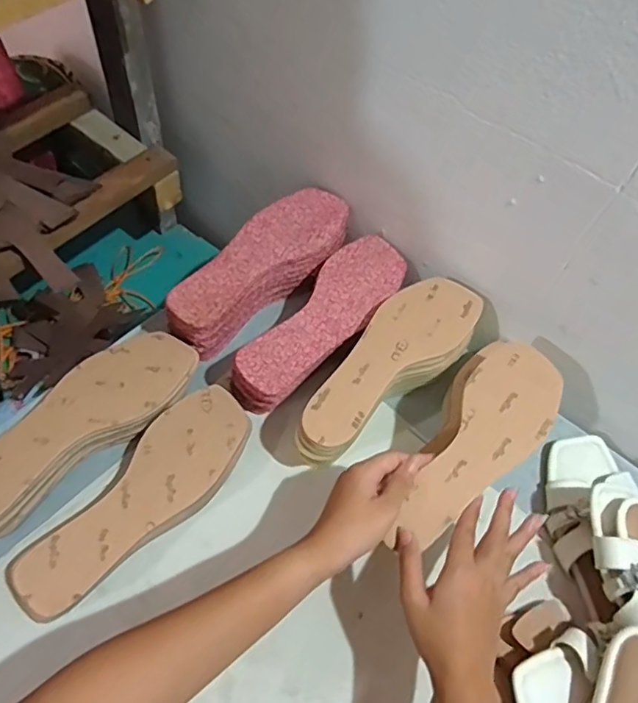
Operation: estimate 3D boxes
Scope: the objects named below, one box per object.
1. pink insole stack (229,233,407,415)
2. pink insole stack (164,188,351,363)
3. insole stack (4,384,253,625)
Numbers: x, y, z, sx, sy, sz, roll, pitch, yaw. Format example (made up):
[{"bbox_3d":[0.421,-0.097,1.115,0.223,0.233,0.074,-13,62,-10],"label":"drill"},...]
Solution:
[{"bbox_3d":[0.005,-0.029,0.628,0.078,0.069,0.237,36,62,17],"label":"pink insole stack"},{"bbox_3d":[-0.064,-0.086,0.654,0.091,0.089,0.241,33,61,16],"label":"pink insole stack"},{"bbox_3d":[-0.165,0.135,0.527,0.082,0.036,0.248,36,62,17],"label":"insole stack"}]

